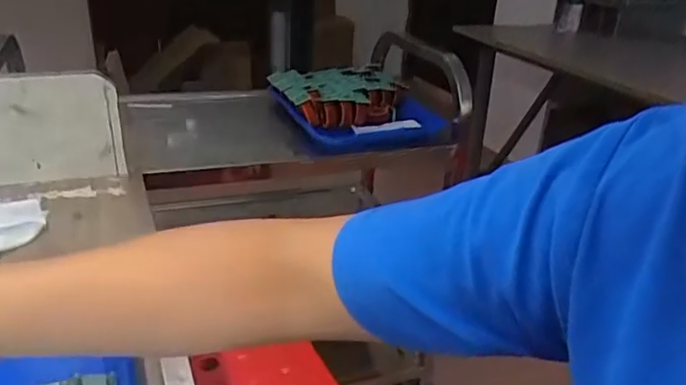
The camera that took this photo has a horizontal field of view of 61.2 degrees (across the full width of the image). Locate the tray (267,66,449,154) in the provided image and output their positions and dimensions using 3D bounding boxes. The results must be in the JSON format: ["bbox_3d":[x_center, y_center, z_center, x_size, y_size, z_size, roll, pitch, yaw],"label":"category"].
[{"bbox_3d":[0.024,-0.163,1.082,0.278,0.075,0.323,-5,27,-17],"label":"tray"}]

